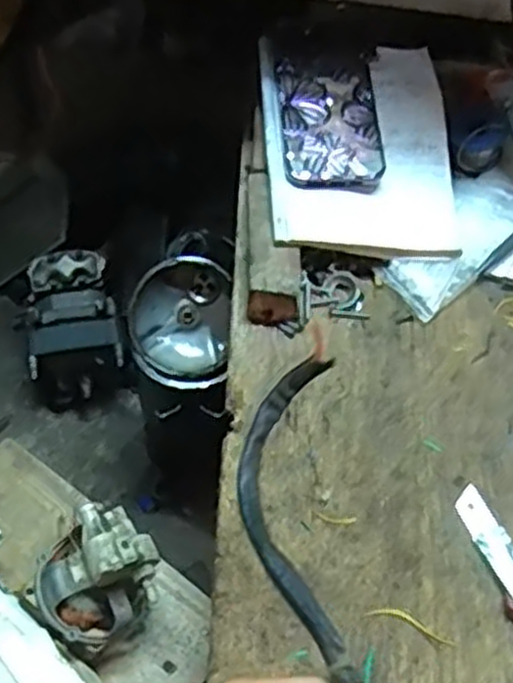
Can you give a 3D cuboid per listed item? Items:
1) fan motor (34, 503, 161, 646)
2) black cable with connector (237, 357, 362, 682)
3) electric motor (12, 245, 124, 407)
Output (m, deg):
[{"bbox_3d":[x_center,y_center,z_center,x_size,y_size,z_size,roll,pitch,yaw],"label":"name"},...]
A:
[{"bbox_3d":[-0.123,0.177,0.588,0.090,0.085,0.085,-36,66,-24],"label":"fan motor"},{"bbox_3d":[0.025,0.095,0.337,0.052,0.036,0.206,-5,45,-7],"label":"black cable with connector"},{"bbox_3d":[-0.208,-0.012,0.878,0.111,0.092,0.168,-13,89,-5],"label":"electric motor"}]

